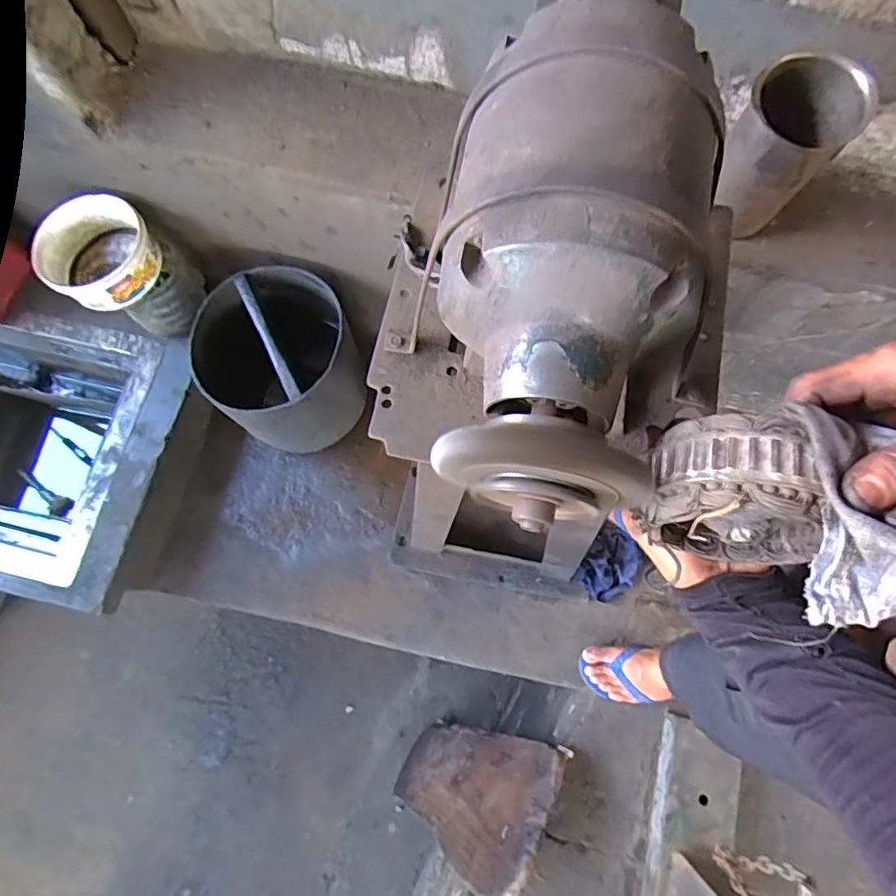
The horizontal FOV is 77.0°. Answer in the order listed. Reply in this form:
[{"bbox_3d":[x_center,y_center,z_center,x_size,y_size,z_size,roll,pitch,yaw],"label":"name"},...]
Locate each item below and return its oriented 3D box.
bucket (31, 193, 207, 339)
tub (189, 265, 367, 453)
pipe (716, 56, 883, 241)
[{"bbox_3d":[-0.627,-0.337,1.110,0.203,0.212,0.207,0,74,1],"label":"bucket"},{"bbox_3d":[-0.335,-0.176,1.166,0.287,0.244,0.297,0,74,1],"label":"tub"},{"bbox_3d":[0.405,-0.364,0.707,0.111,0.186,0.127,43,79,12],"label":"pipe"}]

